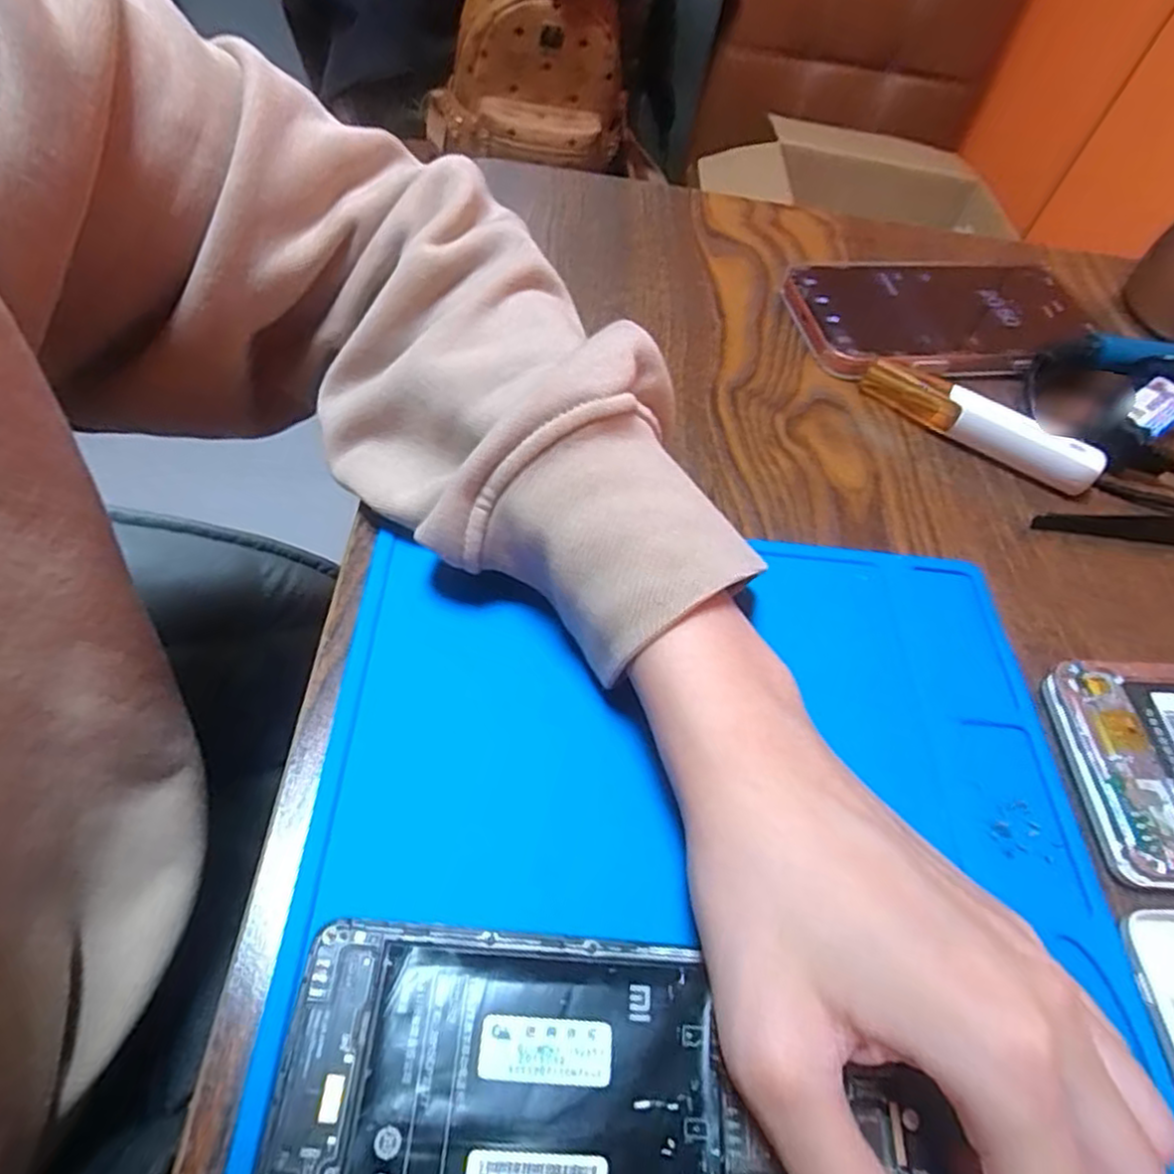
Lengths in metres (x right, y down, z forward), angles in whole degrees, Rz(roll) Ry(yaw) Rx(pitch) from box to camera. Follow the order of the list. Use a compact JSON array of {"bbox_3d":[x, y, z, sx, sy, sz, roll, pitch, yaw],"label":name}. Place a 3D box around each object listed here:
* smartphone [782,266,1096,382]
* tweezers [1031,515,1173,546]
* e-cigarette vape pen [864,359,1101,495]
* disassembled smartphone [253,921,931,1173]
[{"bbox_3d":[0.182,-0.141,0.365,0.153,0.013,0.084,-3,56,-12],"label":"smartphone"},{"bbox_3d":[0.241,-0.026,0.304,0.104,0.008,0.015,7,54,-4],"label":"tweezers"},{"bbox_3d":[0.175,-0.074,0.319,0.104,0.020,0.014,33,57,14],"label":"e-cigarette vape pen"},{"bbox_3d":[0.004,0.119,0.159,0.142,0.015,0.071,3,53,1],"label":"disassembled smartphone"}]

